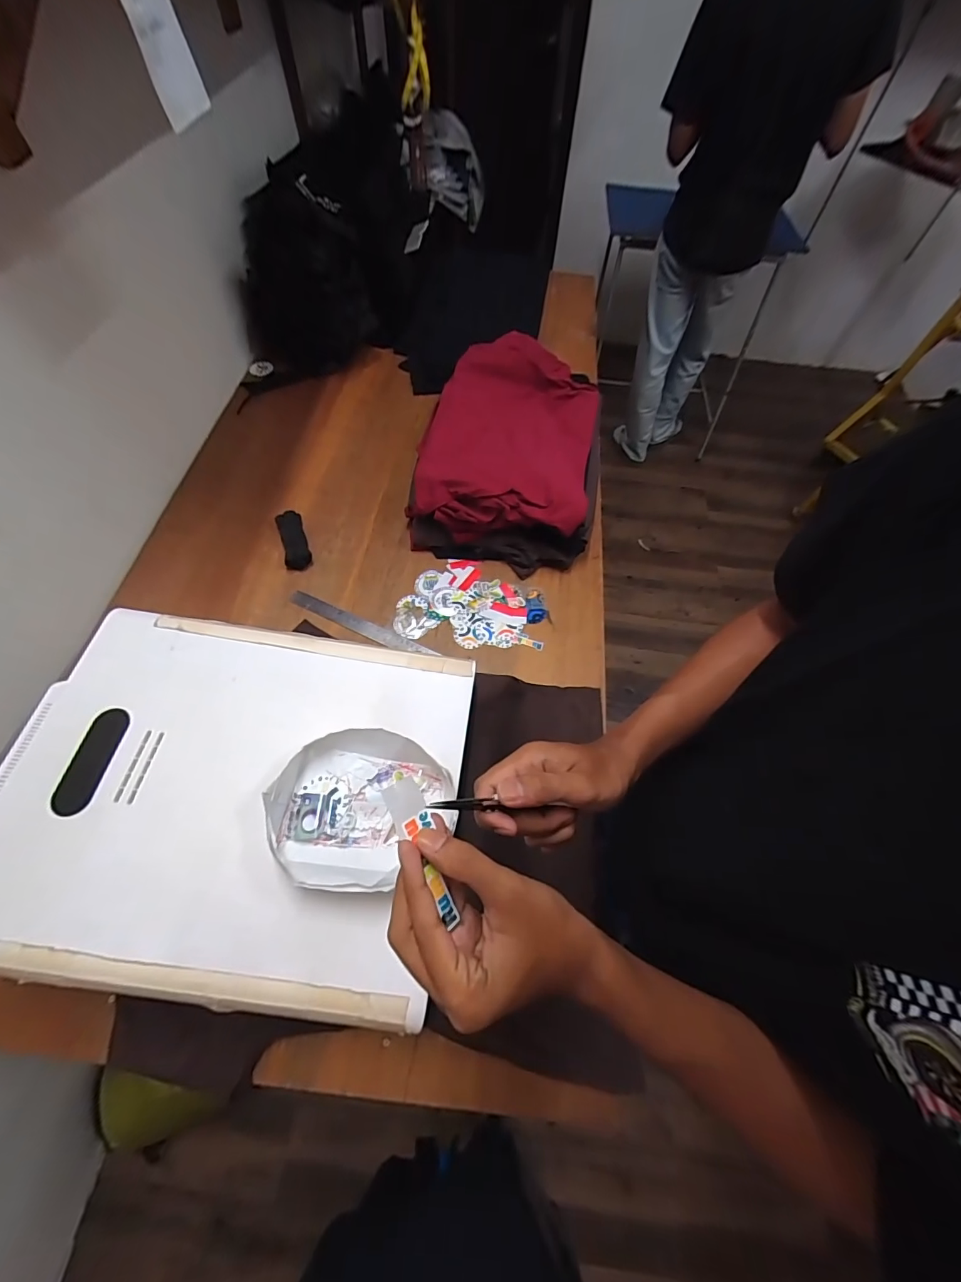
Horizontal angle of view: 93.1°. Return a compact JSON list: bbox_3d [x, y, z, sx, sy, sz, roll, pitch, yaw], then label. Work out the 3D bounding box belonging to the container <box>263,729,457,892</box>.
[{"bbox_3d":[-0.133,0.181,0.497,0.177,0.049,0.161,-2,62,-4],"label":"container"}]

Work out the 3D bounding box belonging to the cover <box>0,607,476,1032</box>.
[{"bbox_3d":[-0.282,0.161,0.521,0.498,0.024,0.397,9,62,0],"label":"cover"}]

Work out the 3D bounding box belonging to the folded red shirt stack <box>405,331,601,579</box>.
[{"bbox_3d":[0.066,-0.410,0.958,0.344,0.129,0.533,11,62,3],"label":"folded red shirt stack"}]

